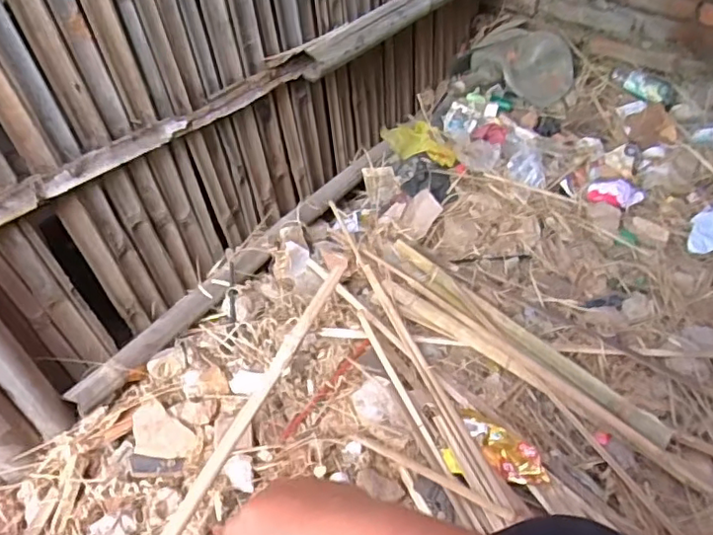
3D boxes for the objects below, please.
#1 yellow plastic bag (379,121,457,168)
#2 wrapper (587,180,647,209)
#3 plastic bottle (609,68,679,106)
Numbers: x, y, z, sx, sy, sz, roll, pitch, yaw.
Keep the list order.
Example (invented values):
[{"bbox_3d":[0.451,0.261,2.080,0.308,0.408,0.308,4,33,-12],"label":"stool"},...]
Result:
[{"bbox_3d":[0.154,-0.283,1.367,0.109,0.031,0.194,-27,51,-21],"label":"yellow plastic bag"},{"bbox_3d":[0.523,-0.148,1.191,0.104,0.030,0.057,20,51,21],"label":"wrapper"},{"bbox_3d":[0.703,-0.442,1.441,0.070,0.047,0.170,-30,52,-23],"label":"plastic bottle"}]

